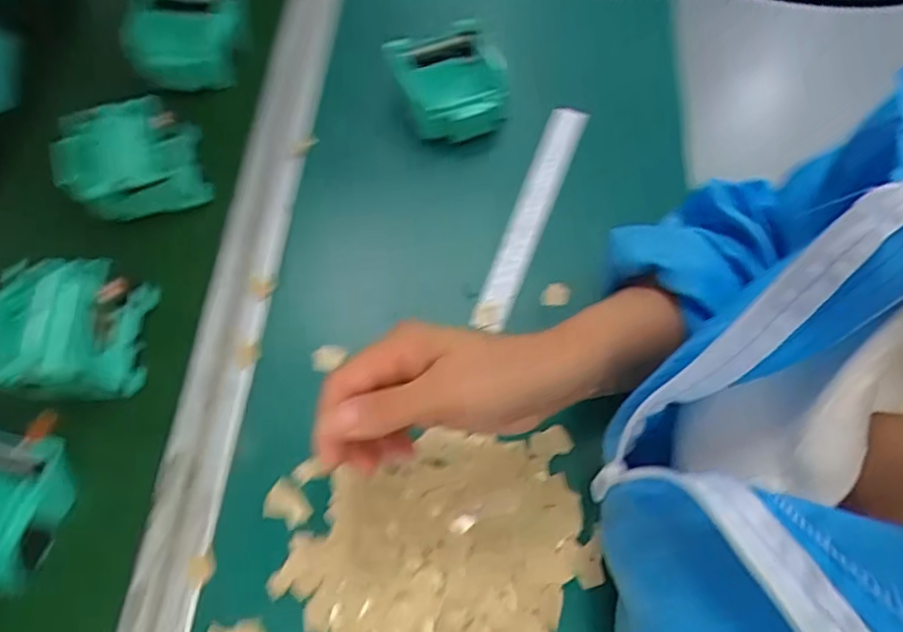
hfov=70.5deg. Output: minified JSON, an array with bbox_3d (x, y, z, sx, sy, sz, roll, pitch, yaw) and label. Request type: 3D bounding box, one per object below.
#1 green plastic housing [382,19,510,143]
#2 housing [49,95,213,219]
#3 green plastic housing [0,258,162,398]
[{"bbox_3d":[0.002,-0.178,0.485,0.080,0.040,0.074,-22,68,-12],"label":"green plastic housing"},{"bbox_3d":[-0.224,-0.108,0.447,0.091,0.038,0.079,-15,69,-8],"label":"housing"},{"bbox_3d":[-0.236,0.009,0.391,0.085,0.040,0.084,0,69,-3],"label":"green plastic housing"}]

